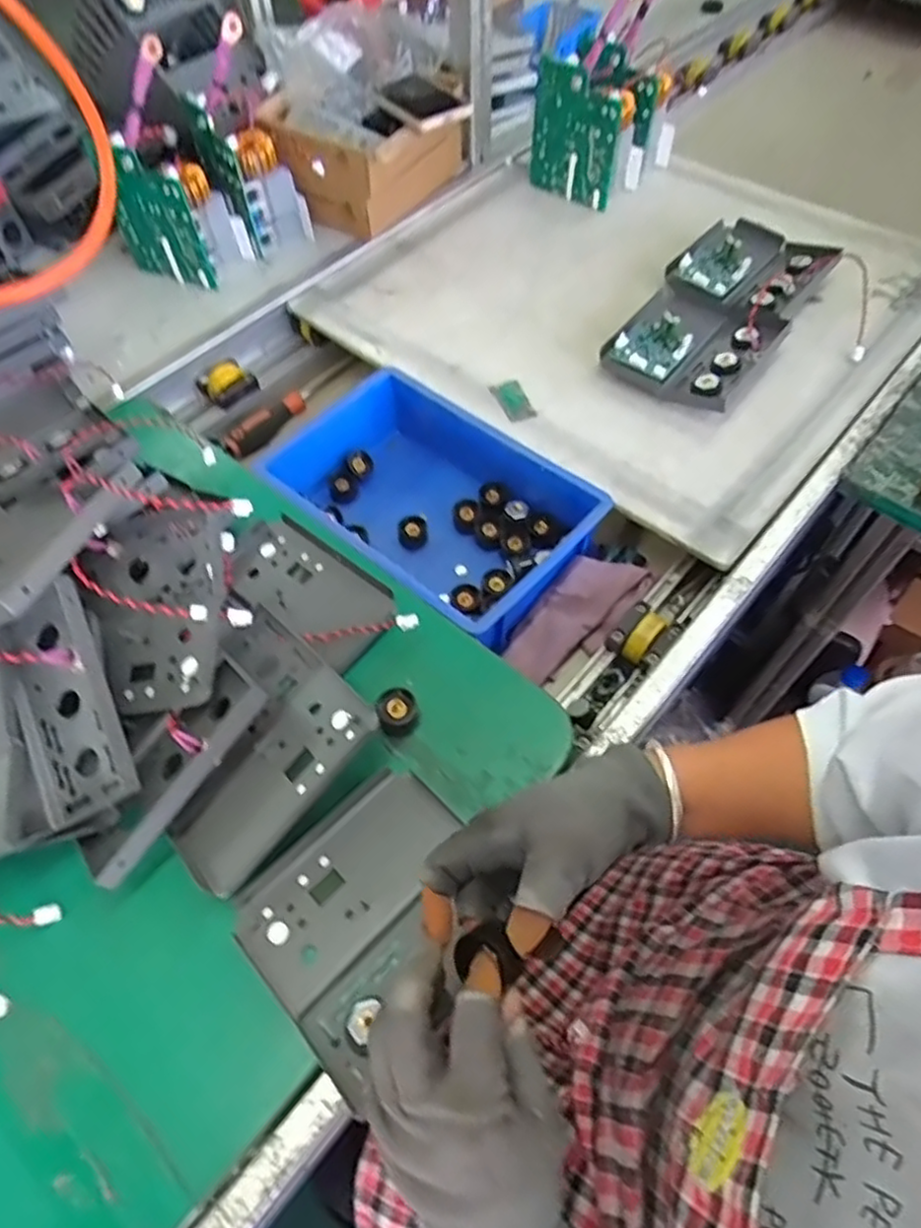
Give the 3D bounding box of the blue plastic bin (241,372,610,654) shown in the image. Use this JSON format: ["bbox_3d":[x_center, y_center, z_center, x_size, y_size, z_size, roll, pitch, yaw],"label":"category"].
[{"bbox_3d":[-0.034,-0.107,0.697,0.313,0.087,0.200,37,66,21],"label":"blue plastic bin"}]

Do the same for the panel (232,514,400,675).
[{"bbox_3d":[-0.127,-0.022,0.585,0.159,0.021,0.088,35,66,20],"label":"panel"}]

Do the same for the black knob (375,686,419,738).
[{"bbox_3d":[-0.047,0.074,0.519,0.030,0.027,0.029,0,59,1],"label":"black knob"}]

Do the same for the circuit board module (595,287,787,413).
[{"bbox_3d":[0.246,-0.288,0.739,0.152,0.037,0.157,30,64,18],"label":"circuit board module"}]

